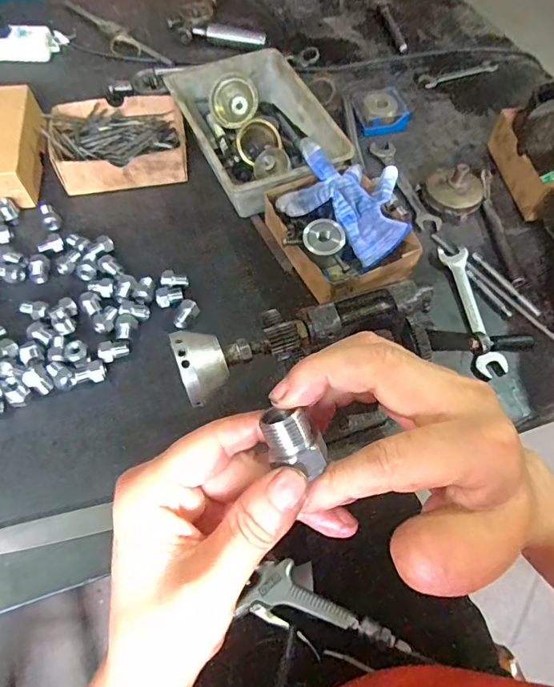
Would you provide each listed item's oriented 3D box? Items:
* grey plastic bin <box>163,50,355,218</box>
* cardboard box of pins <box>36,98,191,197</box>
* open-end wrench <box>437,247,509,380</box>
[{"bbox_3d":[-0.033,-0.290,0.653,0.169,0.078,0.249,-21,63,-14],"label":"grey plastic bin"},{"bbox_3d":[-0.213,-0.271,0.645,0.170,0.051,0.146,-7,61,-7],"label":"cardboard box of pins"},{"bbox_3d":[0.226,-0.042,0.553,0.033,0.012,0.173,-4,60,-5],"label":"open-end wrench"}]

